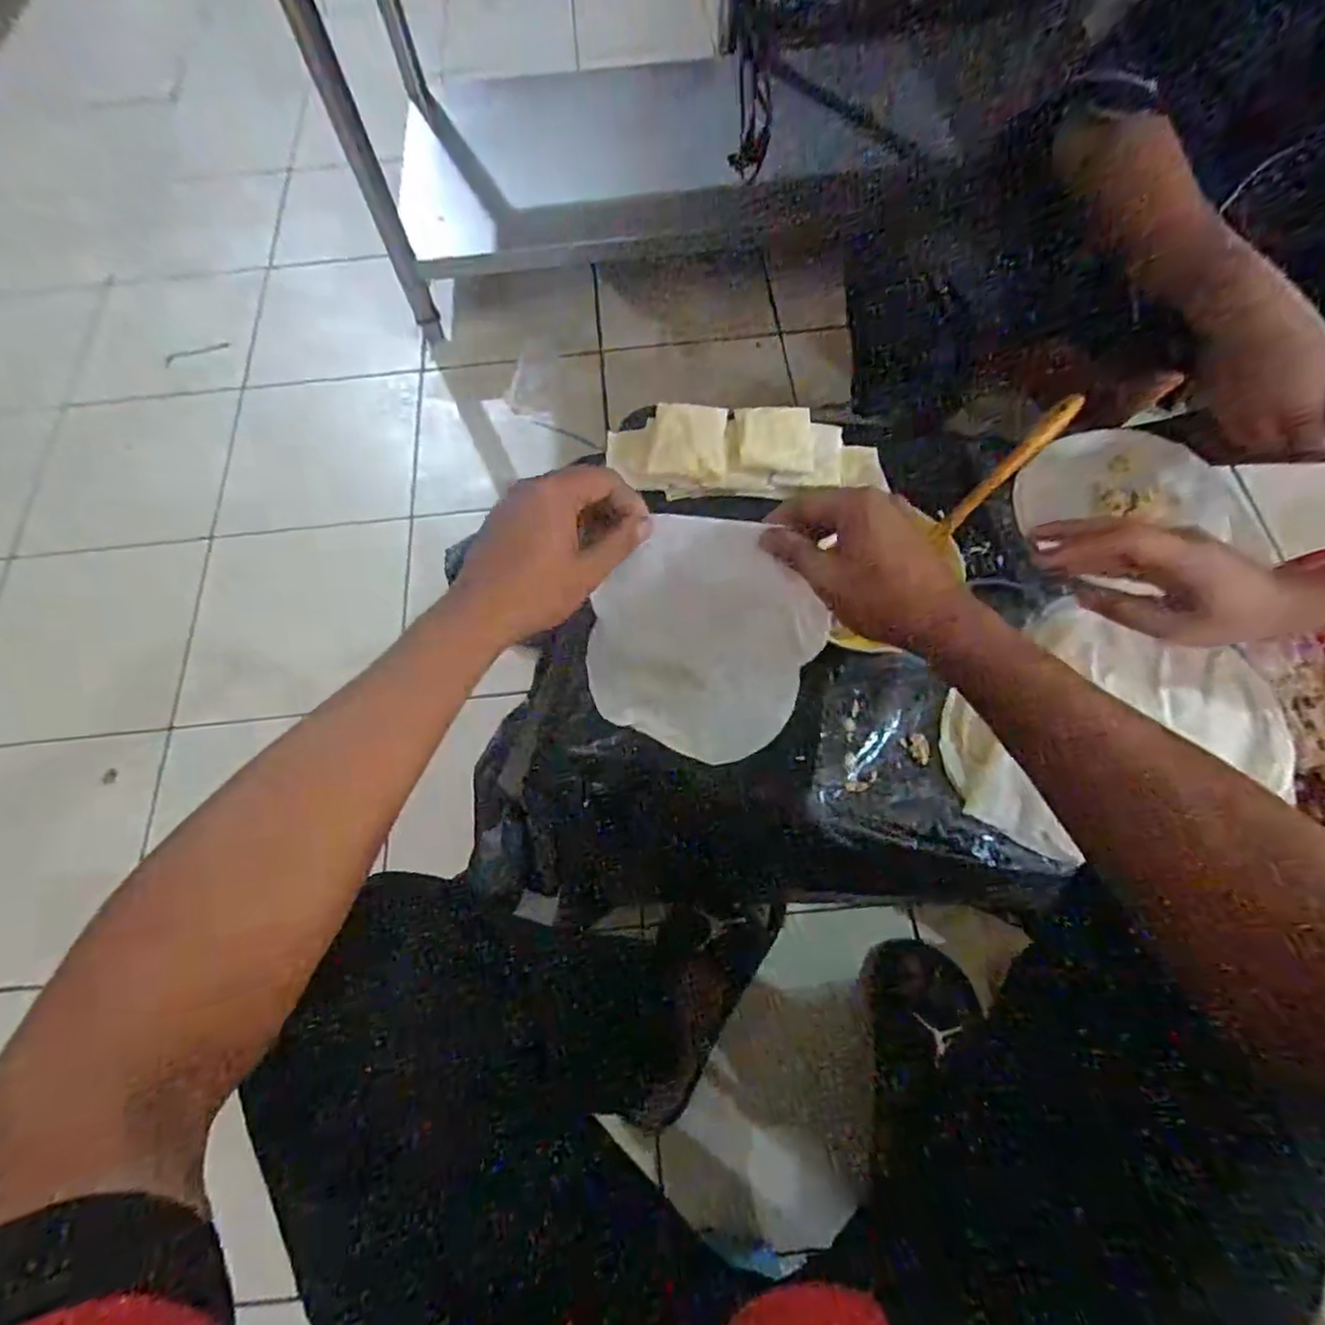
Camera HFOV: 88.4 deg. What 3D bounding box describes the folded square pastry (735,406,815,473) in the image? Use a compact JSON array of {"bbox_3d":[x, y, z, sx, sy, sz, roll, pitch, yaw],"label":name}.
[{"bbox_3d":[0.108,-0.216,0.655,0.067,0.024,0.071,-2,66,2],"label":"folded square pastry"}]

